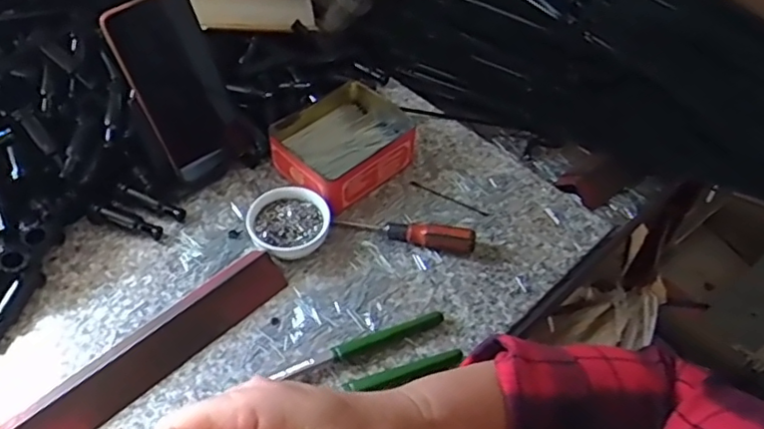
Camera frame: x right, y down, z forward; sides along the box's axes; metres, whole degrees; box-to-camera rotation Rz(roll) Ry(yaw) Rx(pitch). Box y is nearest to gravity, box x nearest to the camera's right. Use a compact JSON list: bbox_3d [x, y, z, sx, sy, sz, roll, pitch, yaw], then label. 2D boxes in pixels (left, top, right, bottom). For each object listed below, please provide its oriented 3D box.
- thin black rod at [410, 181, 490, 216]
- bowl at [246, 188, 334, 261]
[{"bbox_3d":[0.066,-0.017,0.593,0.084,0.004,0.007,26,54,18],"label":"thin black rod"},{"bbox_3d":[-0.084,0.010,0.546,0.070,0.028,0.072,1,51,-1],"label":"bowl"}]

